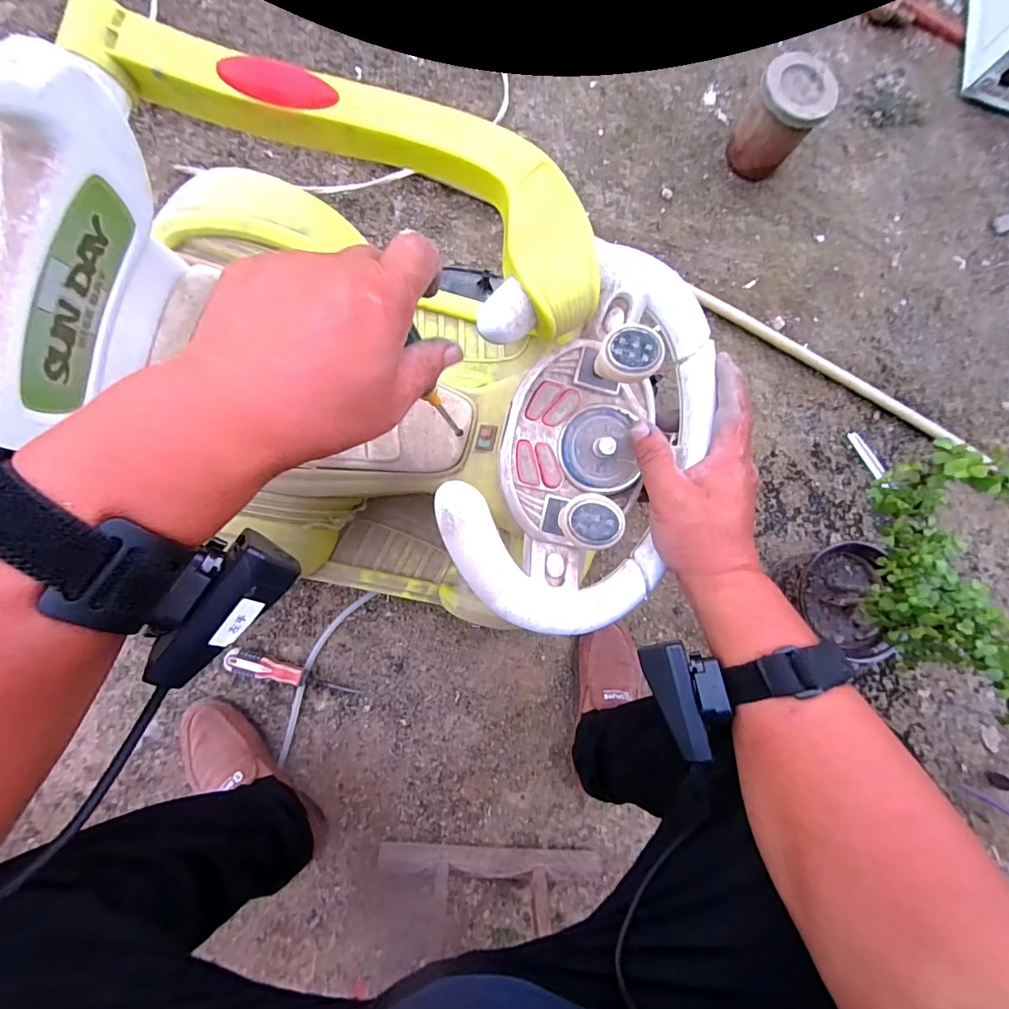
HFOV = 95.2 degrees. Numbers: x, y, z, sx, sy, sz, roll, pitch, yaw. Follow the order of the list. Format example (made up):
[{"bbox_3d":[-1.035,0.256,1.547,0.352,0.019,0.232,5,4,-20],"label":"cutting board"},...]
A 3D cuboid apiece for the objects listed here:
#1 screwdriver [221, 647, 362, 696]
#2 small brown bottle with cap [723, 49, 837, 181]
[{"bbox_3d":[-0.310,0.256,0.676,0.192,0.039,0.038,19,82,-4],"label":"screwdriver"},{"bbox_3d":[0.476,-0.670,0.809,0.119,0.136,0.119,1,84,-7],"label":"small brown bottle with cap"}]

